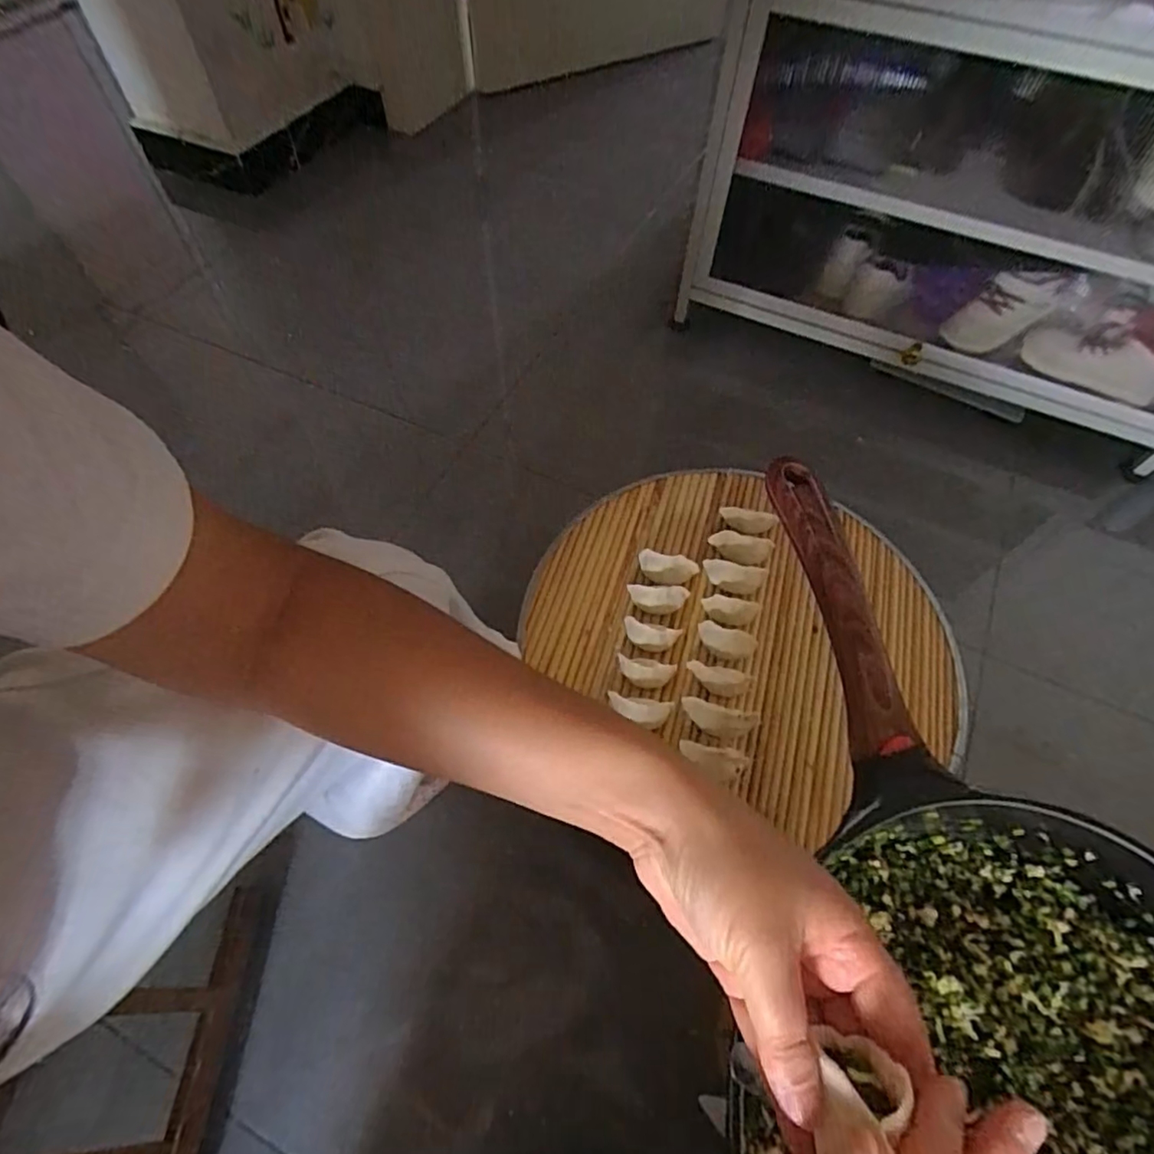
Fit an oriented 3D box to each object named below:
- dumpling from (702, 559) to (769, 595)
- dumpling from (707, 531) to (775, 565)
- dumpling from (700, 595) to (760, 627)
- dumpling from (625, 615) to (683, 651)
[{"bbox_3d":[0.157,0.000,0.611,0.062,0.020,0.025,9,61,4],"label":"dumpling"},{"bbox_3d":[0.164,-0.030,0.617,0.061,0.018,0.027,19,62,9],"label":"dumpling"},{"bbox_3d":[0.149,0.033,0.595,0.055,0.016,0.025,10,61,4],"label":"dumpling"},{"bbox_3d":[0.071,0.055,0.588,0.053,0.029,0.022,13,61,6],"label":"dumpling"}]

